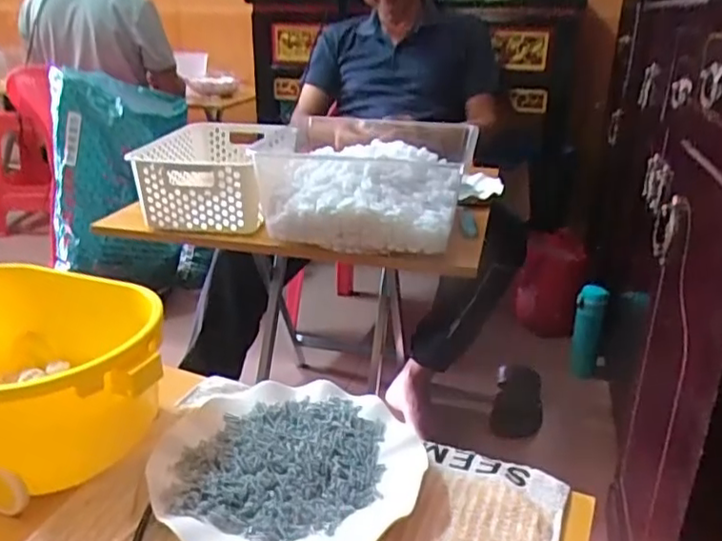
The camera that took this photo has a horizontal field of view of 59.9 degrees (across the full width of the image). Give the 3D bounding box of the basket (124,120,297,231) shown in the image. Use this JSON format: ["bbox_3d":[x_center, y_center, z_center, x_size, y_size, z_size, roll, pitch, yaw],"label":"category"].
[{"bbox_3d":[-0.238,-0.165,1.058,0.207,0.108,0.326,2,22,3],"label":"basket"}]

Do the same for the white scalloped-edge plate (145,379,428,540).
[{"bbox_3d":[-0.054,0.137,0.460,0.182,0.025,0.194,1,22,0],"label":"white scalloped-edge plate"}]

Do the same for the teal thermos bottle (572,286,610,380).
[{"bbox_3d":[0.552,0.151,1.528,0.065,0.215,0.084,10,24,21],"label":"teal thermos bottle"}]

